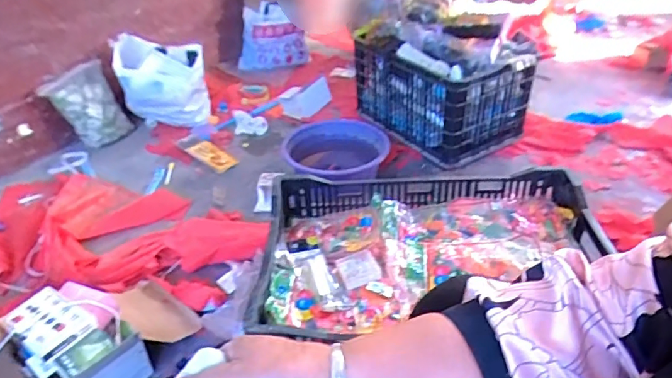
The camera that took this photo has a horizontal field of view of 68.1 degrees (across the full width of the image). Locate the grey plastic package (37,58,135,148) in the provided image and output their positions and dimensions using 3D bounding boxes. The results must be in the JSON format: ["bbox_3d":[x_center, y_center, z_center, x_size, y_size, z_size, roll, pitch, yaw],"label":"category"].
[{"bbox_3d":[-0.817,-0.284,1.672,0.063,0.263,0.204,-19,20,36],"label":"grey plastic package"}]

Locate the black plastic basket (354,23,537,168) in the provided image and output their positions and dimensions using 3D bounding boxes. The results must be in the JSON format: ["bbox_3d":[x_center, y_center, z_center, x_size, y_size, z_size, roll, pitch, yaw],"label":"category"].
[{"bbox_3d":[0.303,-0.331,1.524,0.316,0.273,0.466,-15,38,-17],"label":"black plastic basket"}]

